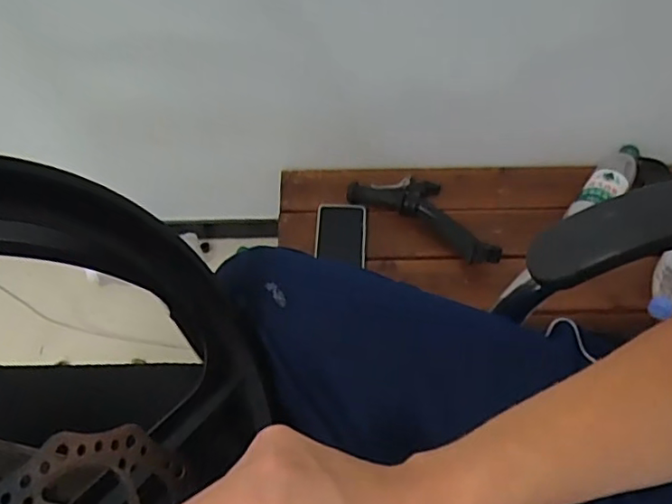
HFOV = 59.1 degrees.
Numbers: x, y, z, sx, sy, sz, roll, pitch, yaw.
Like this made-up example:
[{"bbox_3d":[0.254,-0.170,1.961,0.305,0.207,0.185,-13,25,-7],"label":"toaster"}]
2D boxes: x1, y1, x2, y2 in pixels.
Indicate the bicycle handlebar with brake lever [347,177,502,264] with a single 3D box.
[{"bbox_3d":[0.153,-0.069,0.969,0.261,0.032,0.099,25,56,17],"label":"bicycle handlebar with brake lever"}]

